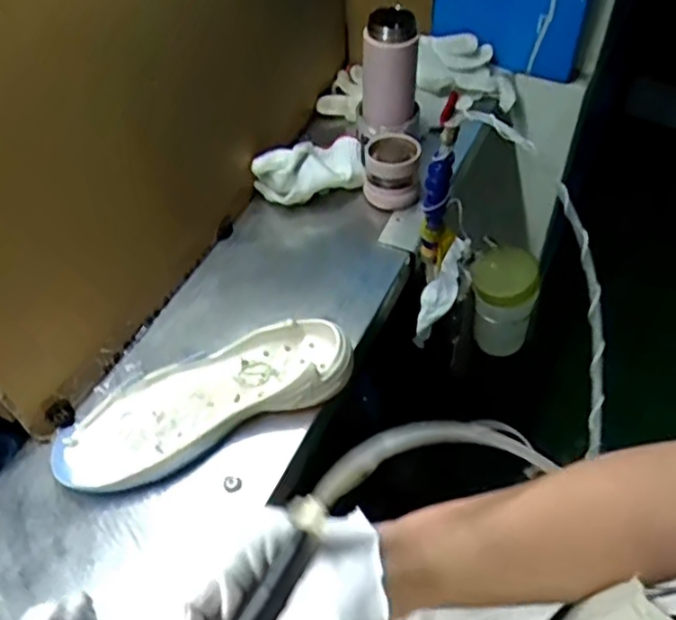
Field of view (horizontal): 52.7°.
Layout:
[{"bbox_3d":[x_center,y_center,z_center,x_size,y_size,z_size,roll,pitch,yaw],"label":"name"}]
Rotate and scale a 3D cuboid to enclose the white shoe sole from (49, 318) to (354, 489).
[{"bbox_3d":[-0.122,0.085,0.638,0.282,0.044,0.097,-22,53,-15],"label":"white shoe sole"}]

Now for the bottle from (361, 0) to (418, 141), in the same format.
[{"bbox_3d":[0.056,-0.275,0.812,0.077,0.143,0.059,0,51,3],"label":"bottle"}]

